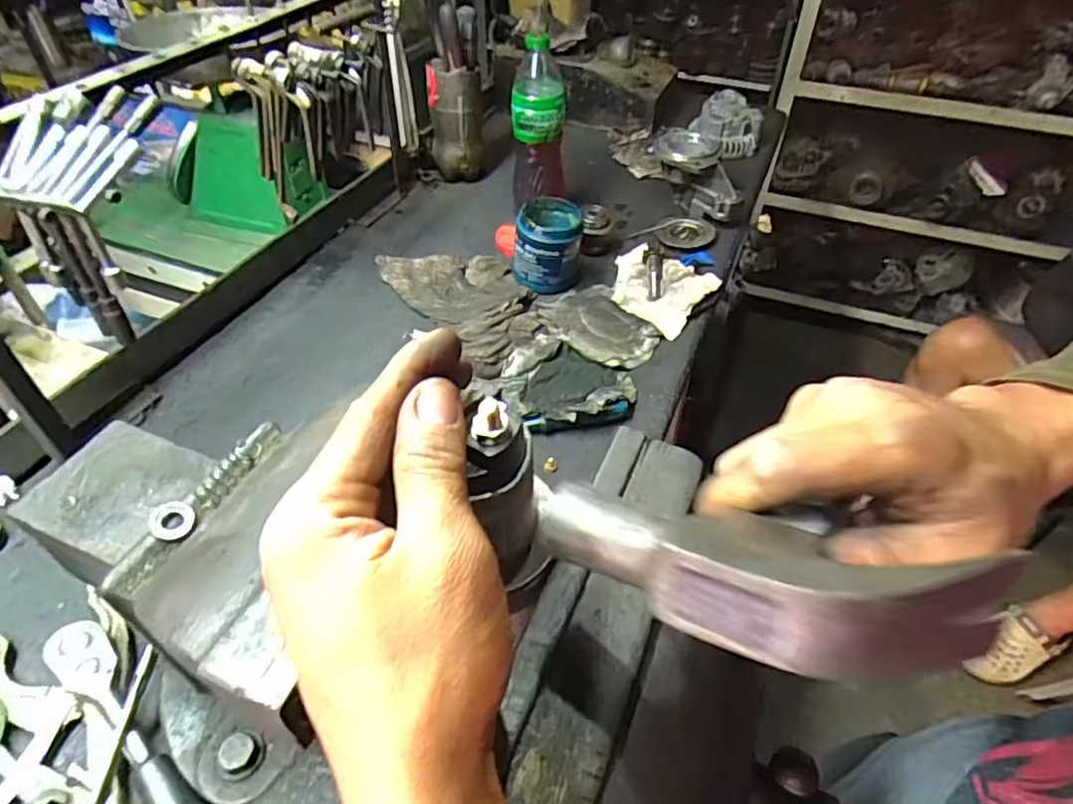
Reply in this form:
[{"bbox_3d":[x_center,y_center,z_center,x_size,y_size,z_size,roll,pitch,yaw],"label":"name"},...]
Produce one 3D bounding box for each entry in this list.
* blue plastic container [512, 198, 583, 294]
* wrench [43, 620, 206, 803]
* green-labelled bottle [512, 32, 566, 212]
[{"bbox_3d":[0.015,-0.221,0.886,0.094,0.098,0.101,4,45,1],"label":"blue plastic container"},{"bbox_3d":[-0.289,0.253,0.460,0.245,0.032,0.038,32,53,27],"label":"wrench"},{"bbox_3d":[0.004,-0.392,0.951,0.082,0.239,0.063,1,45,-1],"label":"green-labelled bottle"}]

